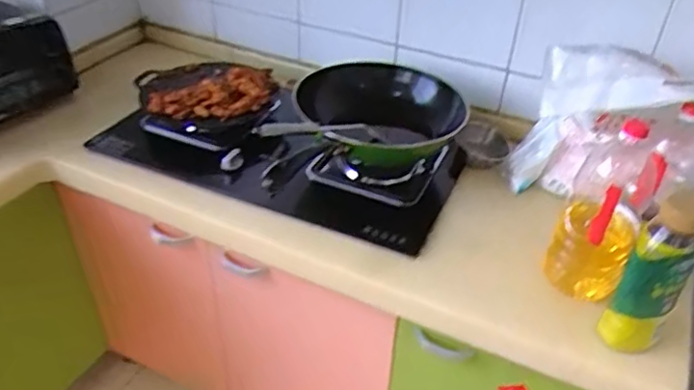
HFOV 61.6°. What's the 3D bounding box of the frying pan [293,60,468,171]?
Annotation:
[{"bbox_3d":[0.062,-0.146,1.113,0.282,0.108,0.264,-6,39,-11],"label":"frying pan"}]

